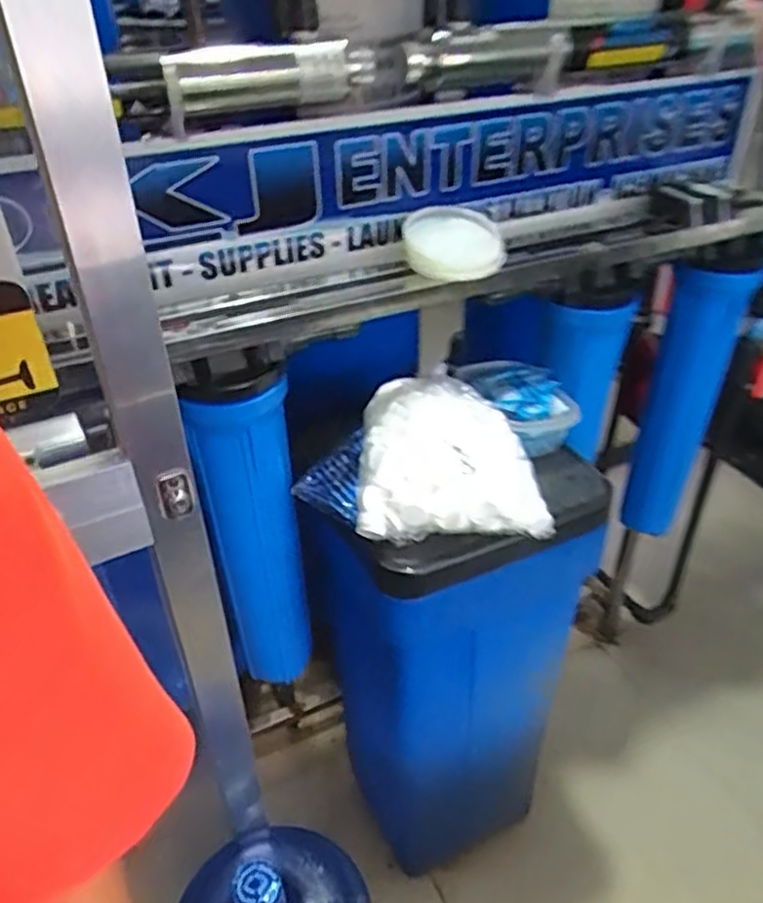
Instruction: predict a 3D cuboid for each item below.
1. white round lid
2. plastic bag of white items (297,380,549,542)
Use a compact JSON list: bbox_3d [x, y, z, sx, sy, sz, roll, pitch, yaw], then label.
[{"bbox_3d":[0.083,-0.236,0.793,0.111,0.030,0.118,-12,57,0],"label":"white round lid"},{"bbox_3d":[0.039,0.010,0.803,0.266,0.114,0.171,-7,37,-7],"label":"plastic bag of white items"}]

